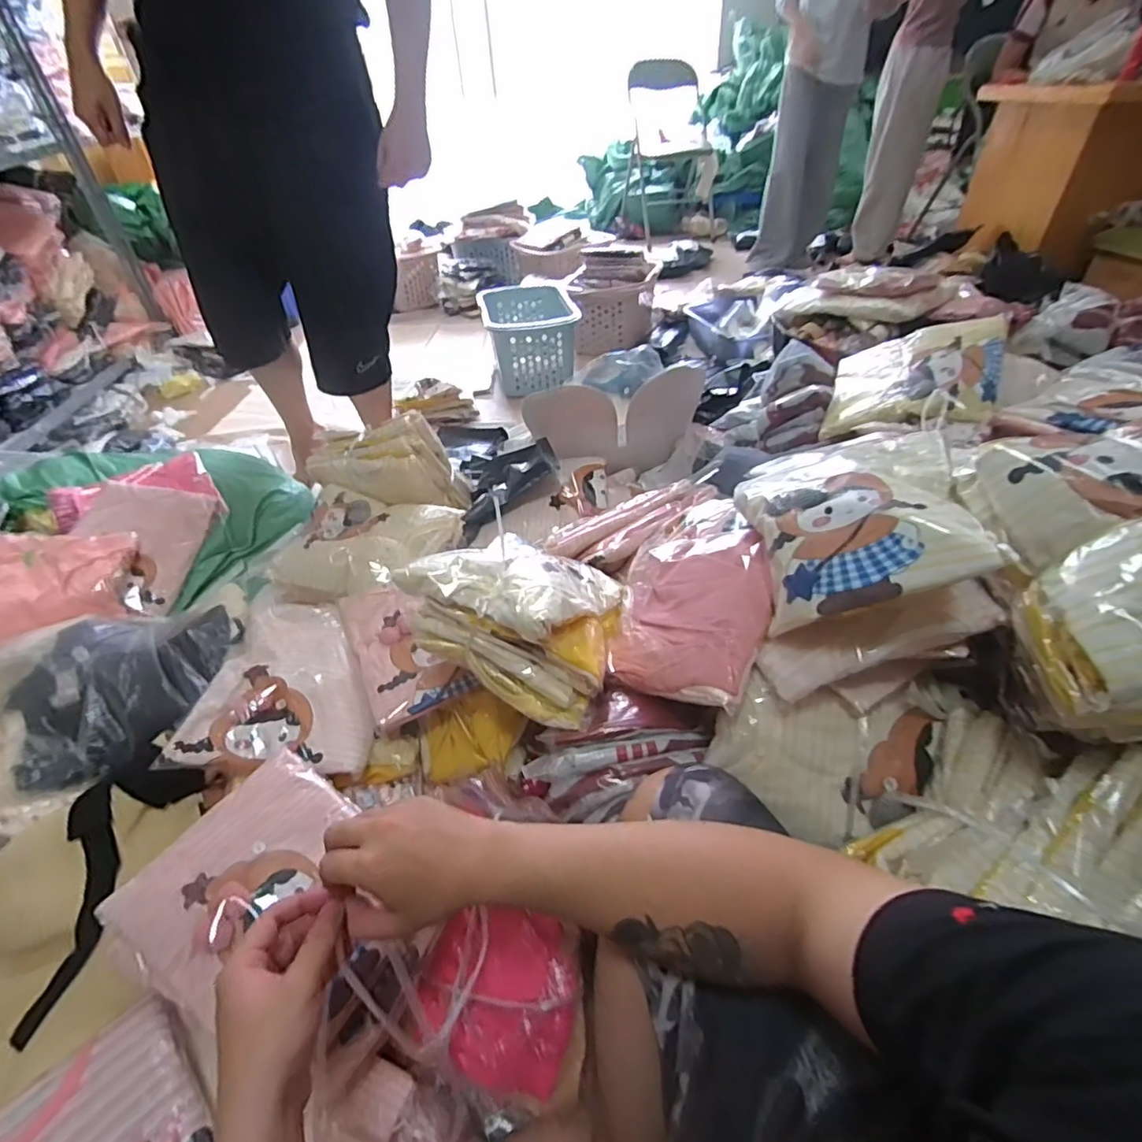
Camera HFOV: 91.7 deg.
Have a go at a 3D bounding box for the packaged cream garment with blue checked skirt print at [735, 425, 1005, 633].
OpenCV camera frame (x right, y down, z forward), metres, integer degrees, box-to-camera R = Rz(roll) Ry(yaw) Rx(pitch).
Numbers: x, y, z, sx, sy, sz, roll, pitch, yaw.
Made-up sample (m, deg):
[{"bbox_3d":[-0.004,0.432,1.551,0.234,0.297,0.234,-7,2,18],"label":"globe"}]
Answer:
[{"bbox_3d":[0.273,-0.047,0.537,0.201,0.078,0.245,-19,34,23],"label":"packaged cream garment with blue checked skirt print"}]

